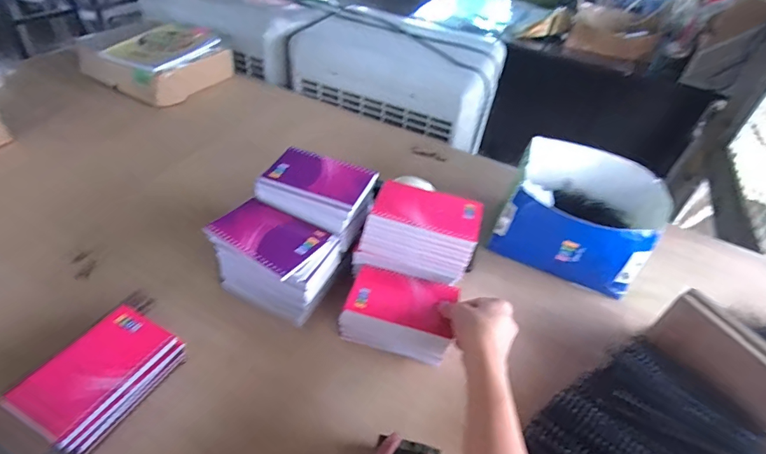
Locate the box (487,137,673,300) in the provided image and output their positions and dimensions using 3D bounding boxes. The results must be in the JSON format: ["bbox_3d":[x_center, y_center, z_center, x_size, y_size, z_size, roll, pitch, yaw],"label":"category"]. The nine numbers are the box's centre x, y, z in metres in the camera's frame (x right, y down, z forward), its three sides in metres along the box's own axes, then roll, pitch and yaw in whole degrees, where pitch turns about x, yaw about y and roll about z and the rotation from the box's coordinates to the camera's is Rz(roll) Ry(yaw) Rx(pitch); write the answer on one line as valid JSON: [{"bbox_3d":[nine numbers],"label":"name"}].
[{"bbox_3d":[0.314,-0.022,0.677,0.222,0.124,0.204,21,43,14],"label":"box"}]

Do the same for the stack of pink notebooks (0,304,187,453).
[{"bbox_3d":[-0.293,0.159,0.440,0.087,0.059,0.133,22,44,15],"label":"stack of pink notebooks"}]

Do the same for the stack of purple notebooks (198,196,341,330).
[{"bbox_3d":[-0.140,0.051,0.540,0.138,0.117,0.095,22,44,15],"label":"stack of purple notebooks"}]

